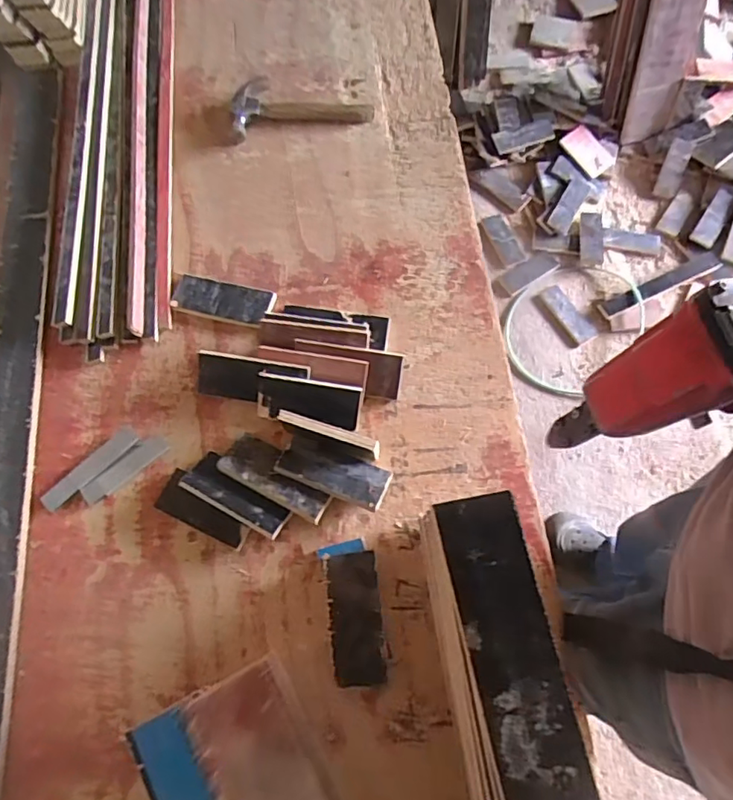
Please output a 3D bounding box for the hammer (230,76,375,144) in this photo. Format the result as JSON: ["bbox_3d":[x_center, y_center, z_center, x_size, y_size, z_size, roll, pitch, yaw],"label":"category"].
[{"bbox_3d":[-0.112,-0.511,0.952,0.237,0.026,0.116,-8,71,-4],"label":"hammer"}]

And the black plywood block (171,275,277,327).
[{"bbox_3d":[-0.215,-0.151,0.832,0.149,0.016,0.065,12,71,3],"label":"black plywood block"}]

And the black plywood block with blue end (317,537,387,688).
[{"bbox_3d":[-0.014,0.254,0.677,0.065,0.043,0.162,-10,72,-4],"label":"black plywood block with blue end"}]

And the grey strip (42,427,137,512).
[{"bbox_3d":[-0.376,0.092,0.762,0.030,0.005,0.142,43,76,12],"label":"grey strip"}]

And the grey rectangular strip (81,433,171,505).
[{"bbox_3d":[-0.325,0.093,0.756,0.119,0.004,0.034,-41,77,-14],"label":"grey rectangular strip"}]

